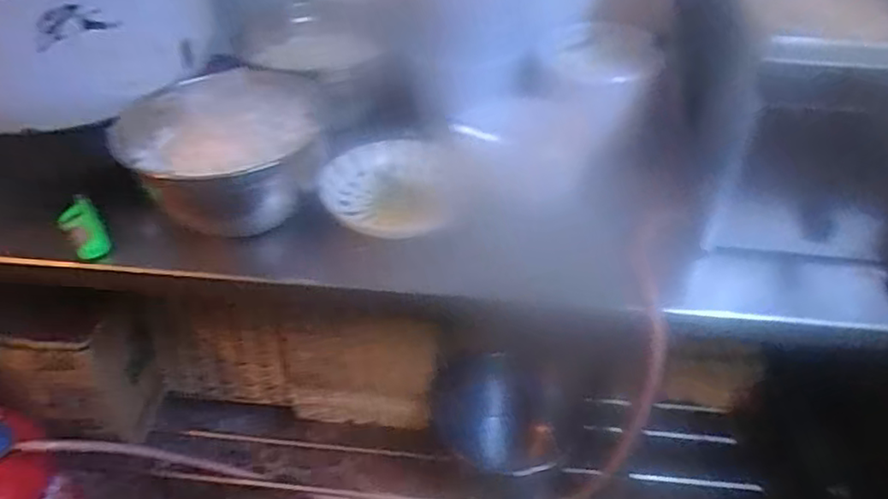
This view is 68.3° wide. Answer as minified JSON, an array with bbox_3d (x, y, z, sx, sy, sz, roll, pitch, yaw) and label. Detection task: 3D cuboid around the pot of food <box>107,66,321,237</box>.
[{"bbox_3d":[-0.300,-0.126,0.921,0.252,0.170,0.267,-1,41,1],"label":"pot of food"}]

